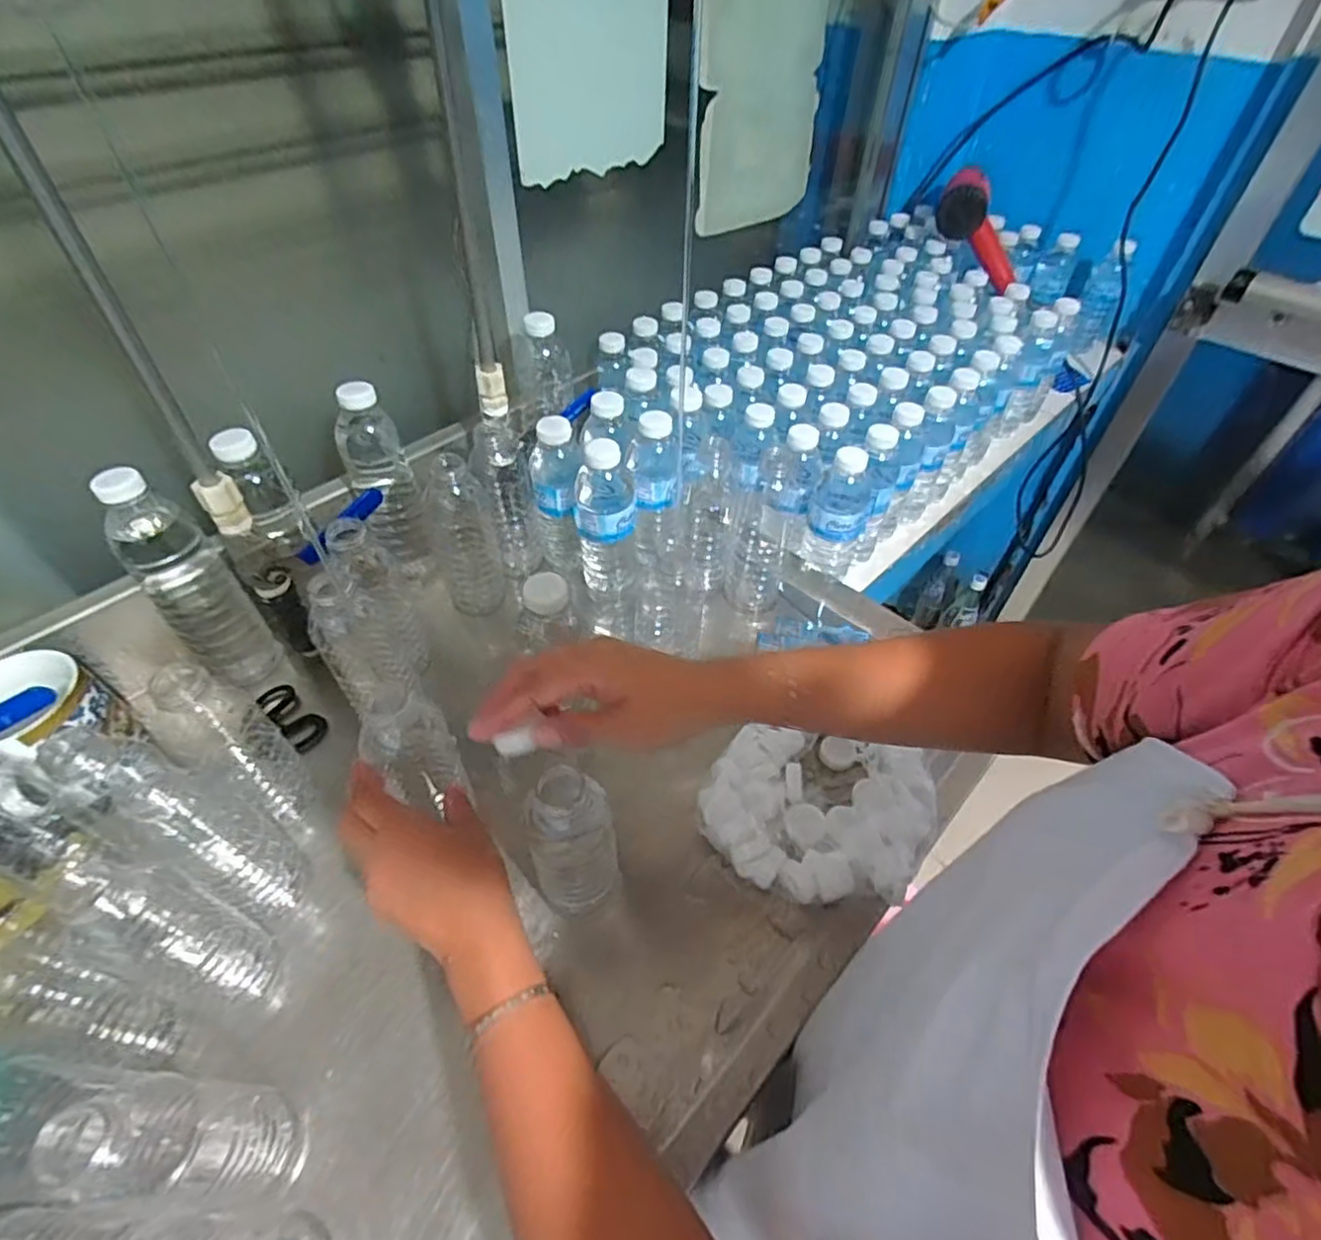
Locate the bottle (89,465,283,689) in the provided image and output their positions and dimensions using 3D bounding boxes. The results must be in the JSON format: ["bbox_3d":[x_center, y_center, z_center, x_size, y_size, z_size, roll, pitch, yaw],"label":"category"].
[{"bbox_3d":[-0.404,-0.032,0.567,0.060,0.219,0.068,35,57,26],"label":"bottle"}]

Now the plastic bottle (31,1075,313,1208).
[{"bbox_3d":[-0.247,0.271,0.340,0.065,0.170,0.058,0,49,-1],"label":"plastic bottle"}]

